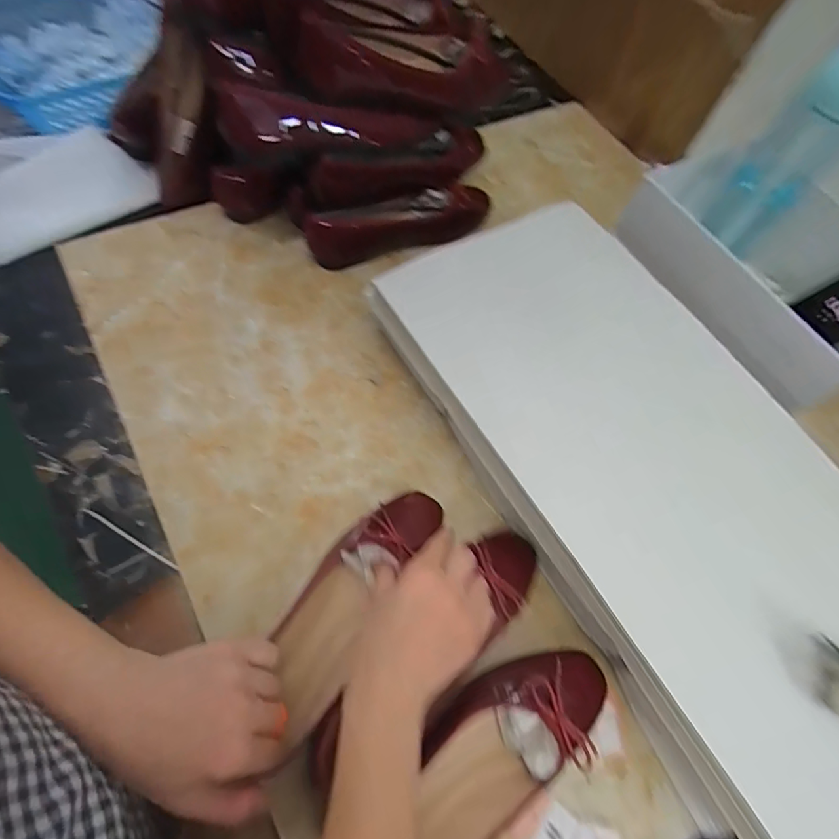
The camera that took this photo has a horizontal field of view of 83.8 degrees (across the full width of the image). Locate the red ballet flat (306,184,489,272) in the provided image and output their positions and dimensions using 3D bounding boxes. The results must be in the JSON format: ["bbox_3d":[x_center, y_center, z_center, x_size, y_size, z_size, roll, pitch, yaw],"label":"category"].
[{"bbox_3d":[-0.021,-0.242,0.570,0.237,0.065,0.058,-19,68,-14],"label":"red ballet flat"}]

